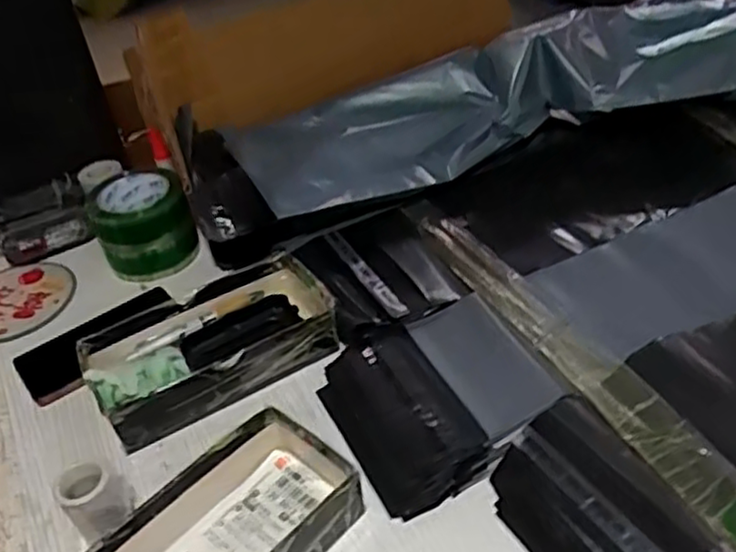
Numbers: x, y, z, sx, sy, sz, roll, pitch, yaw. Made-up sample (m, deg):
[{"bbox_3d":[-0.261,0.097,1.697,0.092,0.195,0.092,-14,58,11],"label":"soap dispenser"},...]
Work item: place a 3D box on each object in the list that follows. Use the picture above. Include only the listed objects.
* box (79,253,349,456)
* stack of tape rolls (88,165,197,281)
[{"bbox_3d":[-0.147,0.065,0.675,0.227,0.053,0.113,-24,42,-19],"label":"box"},{"bbox_3d":[-0.261,-0.060,0.817,0.107,0.081,0.110,-19,40,-15],"label":"stack of tape rolls"}]

